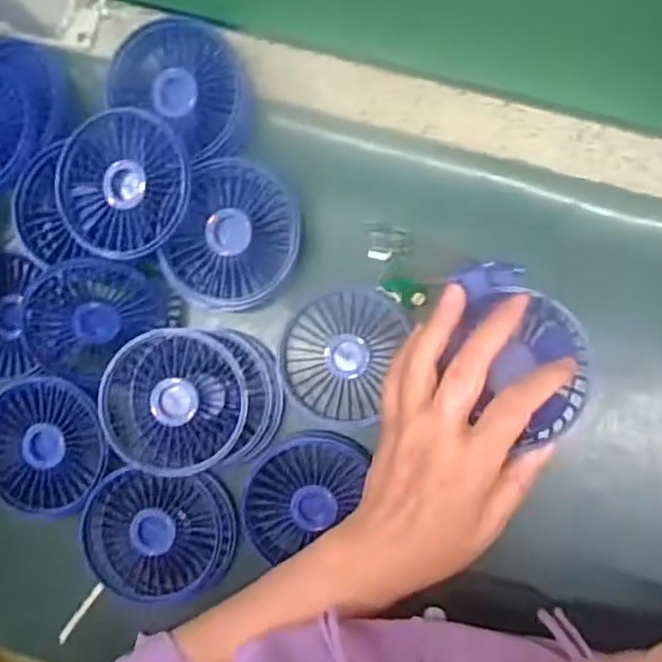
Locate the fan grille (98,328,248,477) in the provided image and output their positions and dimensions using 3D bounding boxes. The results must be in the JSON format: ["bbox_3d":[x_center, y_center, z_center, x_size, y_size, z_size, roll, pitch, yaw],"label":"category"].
[{"bbox_3d":[-0.100,0.046,0.435,0.087,0.009,0.089,-3,91,-8],"label":"fan grille"}]

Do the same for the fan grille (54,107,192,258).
[{"bbox_3d":[-0.132,-0.093,0.427,0.087,0.017,0.085,0,87,5],"label":"fan grille"}]

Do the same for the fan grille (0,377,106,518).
[{"bbox_3d":[-0.197,0.079,0.461,0.087,0.014,0.090,0,87,5],"label":"fan grille"}]

